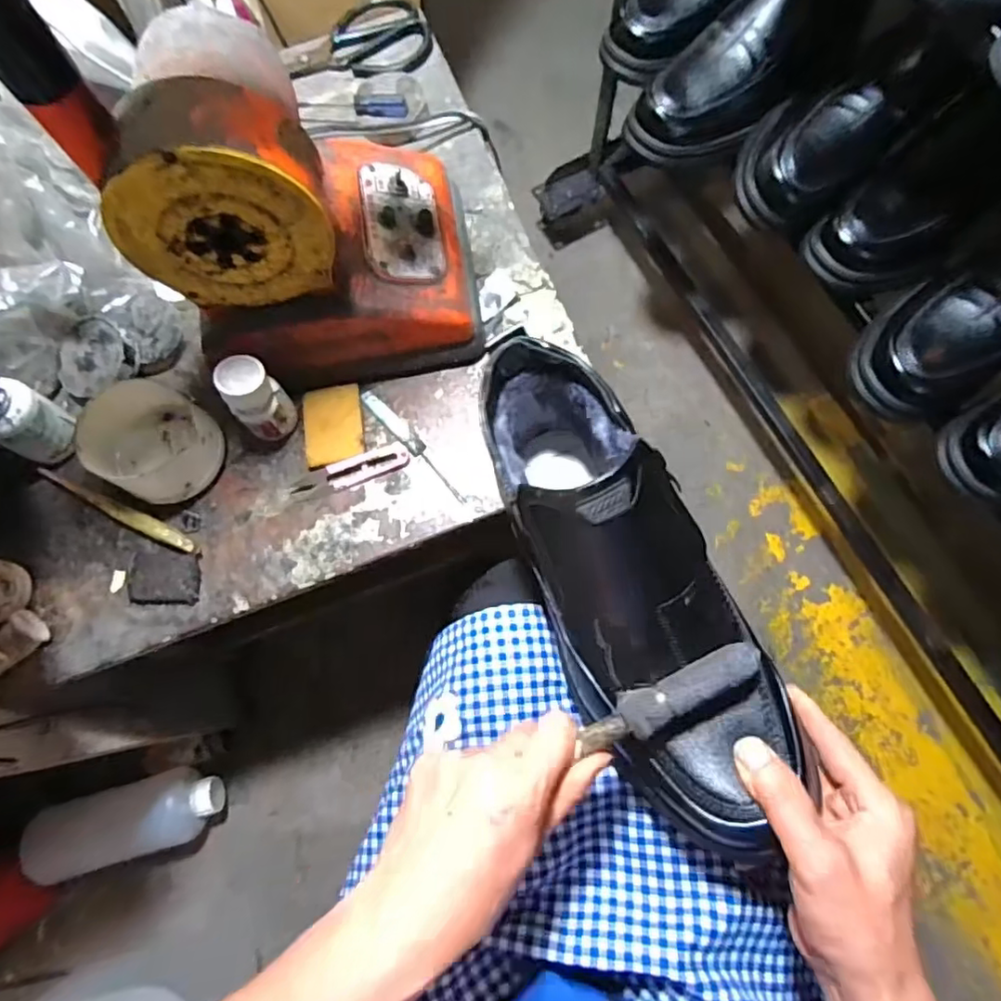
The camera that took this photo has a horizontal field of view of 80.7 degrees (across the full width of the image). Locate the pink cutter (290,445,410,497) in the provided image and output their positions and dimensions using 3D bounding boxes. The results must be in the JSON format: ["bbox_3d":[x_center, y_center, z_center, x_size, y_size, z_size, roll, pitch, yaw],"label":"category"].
[{"bbox_3d":[-0.129,-0.025,0.505,0.102,0.008,0.022,-20,76,-4],"label":"pink cutter"}]

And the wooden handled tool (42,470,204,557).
[{"bbox_3d":[-0.316,0.012,0.493,0.149,0.014,0.014,22,77,7],"label":"wooden handled tool"}]

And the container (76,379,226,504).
[{"bbox_3d":[-0.287,-0.050,0.487,0.095,0.053,0.088,0,75,1],"label":"container"}]

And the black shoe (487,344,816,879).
[{"bbox_3d":[0.070,0.044,0.328,0.089,0.125,0.285,-22,67,-4],"label":"black shoe"}]

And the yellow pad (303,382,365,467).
[{"bbox_3d":[-0.146,-0.065,0.515,0.050,0.011,0.066,-12,75,-2],"label":"yellow pad"}]

